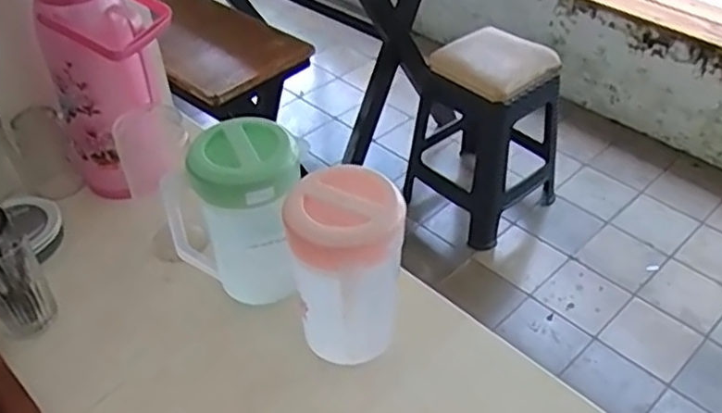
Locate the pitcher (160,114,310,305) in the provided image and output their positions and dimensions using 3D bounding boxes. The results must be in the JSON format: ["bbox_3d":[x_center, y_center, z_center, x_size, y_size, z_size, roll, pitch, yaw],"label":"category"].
[{"bbox_3d":[-0.141,0.013,0.853,0.154,0.224,0.119,12,45,15],"label":"pitcher"}]

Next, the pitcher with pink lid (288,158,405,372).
[{"bbox_3d":[-0.013,0.078,0.762,0.129,0.201,0.126,-4,43,-3],"label":"pitcher with pink lid"}]

